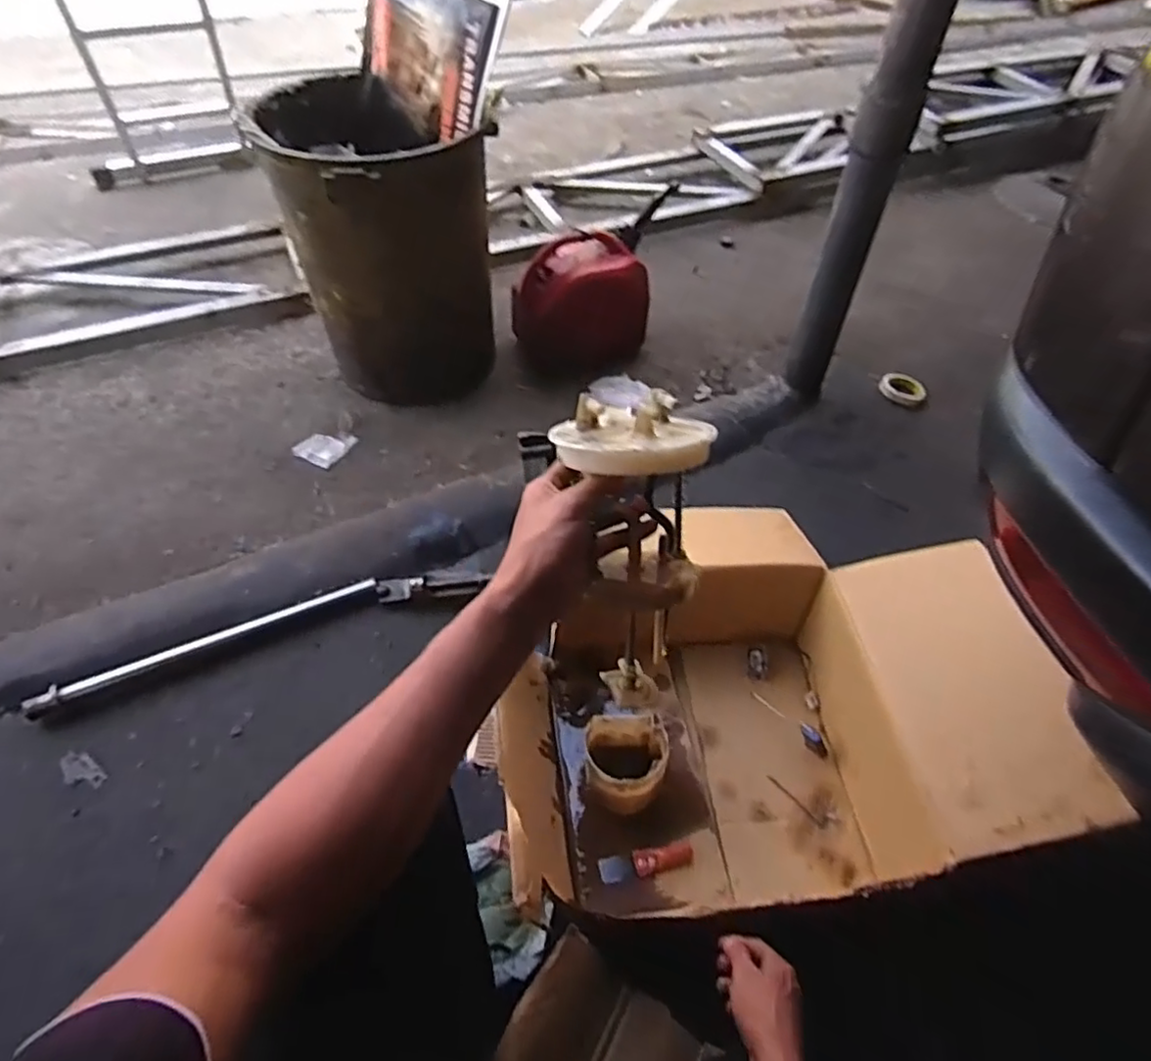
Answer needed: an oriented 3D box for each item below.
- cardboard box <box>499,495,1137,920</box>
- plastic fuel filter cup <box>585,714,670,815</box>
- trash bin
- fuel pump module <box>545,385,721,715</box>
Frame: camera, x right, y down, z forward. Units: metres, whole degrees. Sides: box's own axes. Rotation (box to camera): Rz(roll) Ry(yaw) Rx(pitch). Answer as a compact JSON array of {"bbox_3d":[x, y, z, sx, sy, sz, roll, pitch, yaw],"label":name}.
[{"bbox_3d":[0.223,0.255,0.927,0.647,0.382,0.487,-4,51,-6],"label":"cardboard box"},{"bbox_3d":[0.071,0.319,0.894,0.109,0.081,0.116,1,50,-2],"label":"plastic fuel filter cup"},{"bbox_3d":[-0.415,-0.602,1.442,0.377,0.535,0.407,-23,55,-20],"label":"trash bin"},{"bbox_3d":[0.042,0.025,0.537,0.114,0.261,0.101,0,21,-3],"label":"fuel pump module"}]

